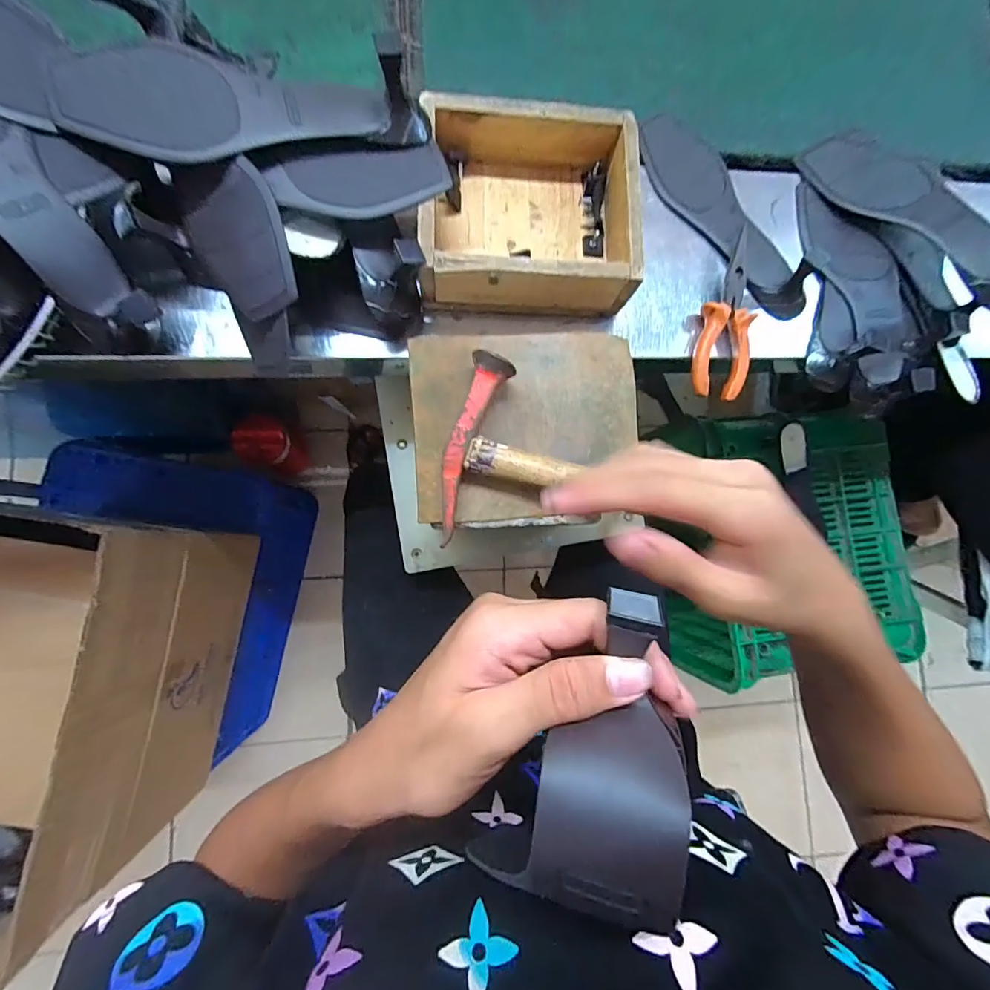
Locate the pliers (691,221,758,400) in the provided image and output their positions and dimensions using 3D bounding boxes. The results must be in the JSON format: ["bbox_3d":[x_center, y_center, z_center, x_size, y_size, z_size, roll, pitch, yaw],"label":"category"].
[{"bbox_3d":[0.218,-0.167,0.415,0.047,0.027,0.150,7,83,-5],"label":"pliers"}]

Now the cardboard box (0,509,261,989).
[{"bbox_3d":[-0.599,0.265,0.599,0.311,0.335,0.472,9,83,-5],"label":"cardboard box"}]

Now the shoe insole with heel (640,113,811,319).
[{"bbox_3d":[0.227,-0.279,0.427,0.080,0.039,0.235,-36,88,-8],"label":"shoe insole with heel"}]

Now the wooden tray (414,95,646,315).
[{"bbox_3d":[0.029,-0.242,0.379,0.172,0.057,0.149,1,84,-6],"label":"wooden tray"}]

